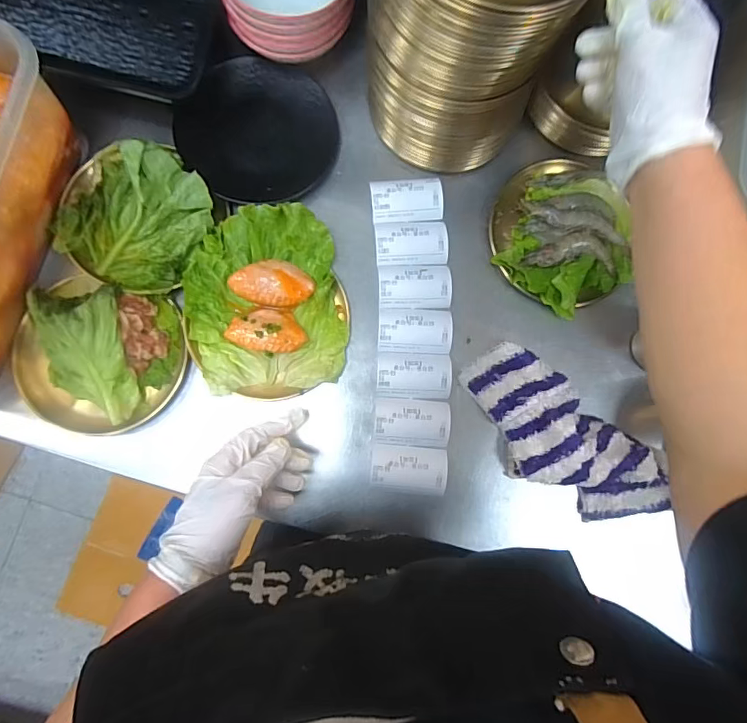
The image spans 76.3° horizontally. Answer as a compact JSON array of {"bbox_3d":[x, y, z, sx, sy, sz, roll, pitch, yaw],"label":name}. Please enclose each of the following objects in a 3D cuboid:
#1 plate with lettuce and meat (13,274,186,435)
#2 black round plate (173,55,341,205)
[{"bbox_3d":[-0.276,-0.006,0.469,0.157,0.050,0.147,0,83,-3],"label":"plate with lettuce and meat"},{"bbox_3d":[-0.122,-0.250,0.519,0.155,0.029,0.162,0,83,-3],"label":"black round plate"}]

